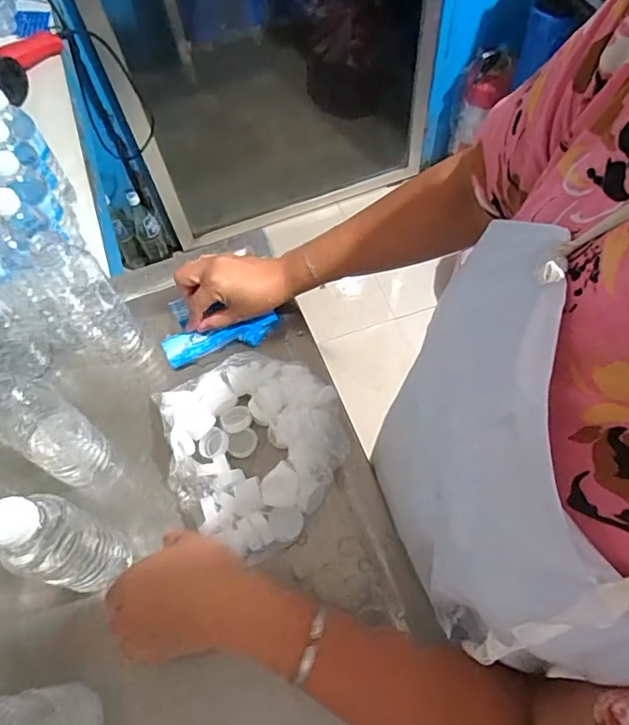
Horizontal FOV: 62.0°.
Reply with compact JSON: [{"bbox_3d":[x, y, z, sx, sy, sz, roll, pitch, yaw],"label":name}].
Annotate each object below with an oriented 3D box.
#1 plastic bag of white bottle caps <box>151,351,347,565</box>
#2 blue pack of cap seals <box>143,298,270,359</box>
[{"bbox_3d":[-0.068,0.075,0.515,0.185,0.047,0.183,31,68,19],"label":"plastic bag of white bottle caps"},{"bbox_3d":[-0.106,-0.027,0.594,0.132,0.014,0.040,-15,62,0],"label":"blue pack of cap seals"}]

